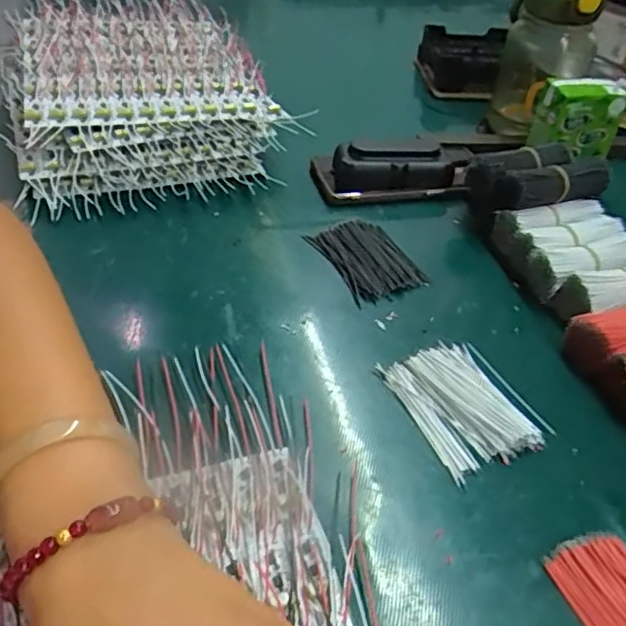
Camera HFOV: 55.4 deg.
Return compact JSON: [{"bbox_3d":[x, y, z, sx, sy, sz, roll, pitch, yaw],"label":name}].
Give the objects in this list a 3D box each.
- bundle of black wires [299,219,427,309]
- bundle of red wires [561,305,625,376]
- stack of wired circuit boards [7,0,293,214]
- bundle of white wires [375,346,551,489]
[{"bbox_3d":[0.043,-0.044,0.469,0.062,0.013,0.089,-15,47,-22],"label":"bundle of black wires"},{"bbox_3d":[0.213,0.015,0.399,0.082,0.034,0.037,-8,45,-16],"label":"bundle of red wires"},{"bbox_3d":[-0.176,-0.225,0.597,0.239,0.073,0.344,-11,45,-18],"label":"stack of wired circuit boards"},{"bbox_3d":[0.091,0.054,0.362,0.070,0.008,0.087,-16,47,-23],"label":"bundle of white wires"}]

